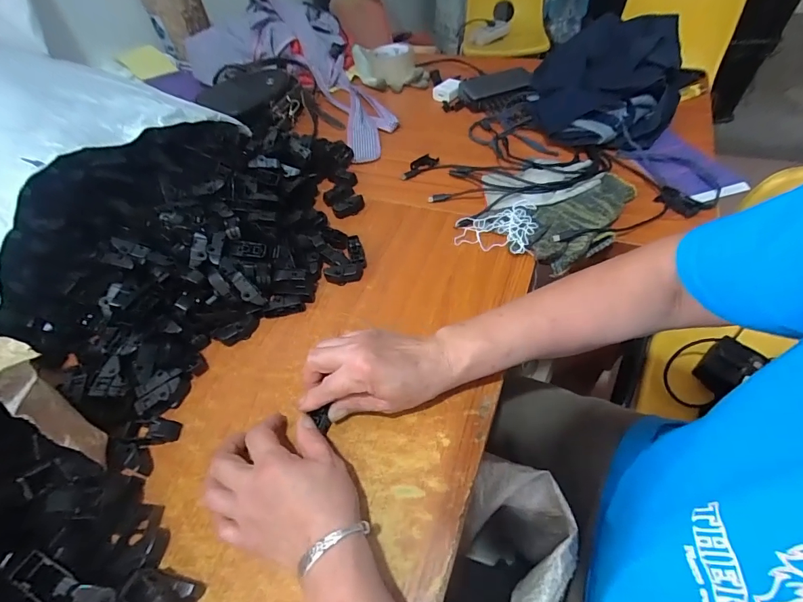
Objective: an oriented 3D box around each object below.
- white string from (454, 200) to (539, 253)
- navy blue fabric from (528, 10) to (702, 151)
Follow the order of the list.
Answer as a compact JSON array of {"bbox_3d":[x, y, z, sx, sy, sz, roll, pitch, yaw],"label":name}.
[{"bbox_3d":[0.123,-0.100,0.521,0.095,0.029,0.083,17,57,19],"label":"white string"},{"bbox_3d":[0.341,-0.371,0.667,0.228,0.062,0.337,28,61,25],"label":"navy blue fabric"}]

